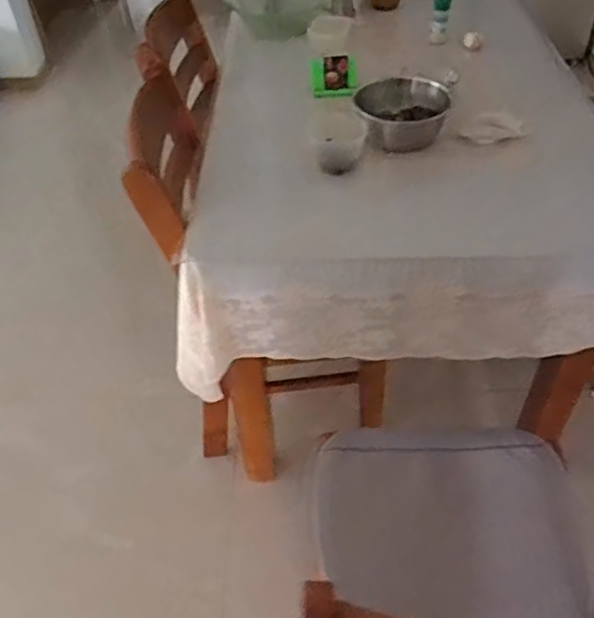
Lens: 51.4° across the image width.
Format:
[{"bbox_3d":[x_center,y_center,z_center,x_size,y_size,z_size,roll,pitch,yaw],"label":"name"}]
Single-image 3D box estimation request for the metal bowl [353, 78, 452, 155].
[{"bbox_3d":[0.211,-0.377,1.183,0.163,0.077,0.148,-33,51,-25],"label":"metal bowl"}]

